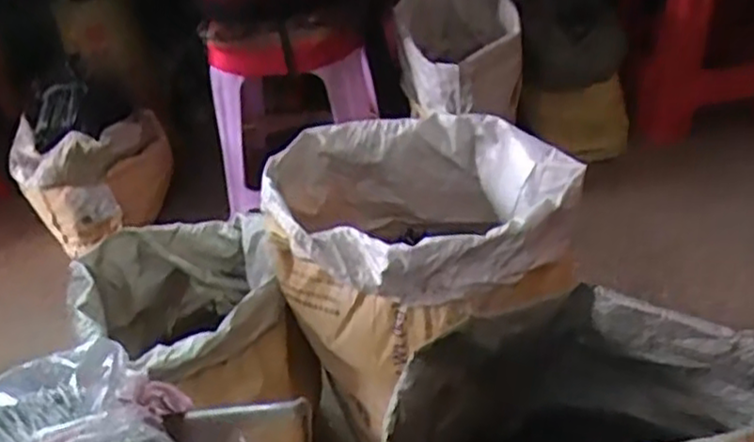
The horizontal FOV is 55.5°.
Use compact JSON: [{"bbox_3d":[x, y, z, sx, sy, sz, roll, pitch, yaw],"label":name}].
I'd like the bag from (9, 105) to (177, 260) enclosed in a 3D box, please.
[{"bbox_3d":[-0.659,-0.111,1.728,0.350,0.289,0.191,-27,43,-25],"label":"bag"}]

